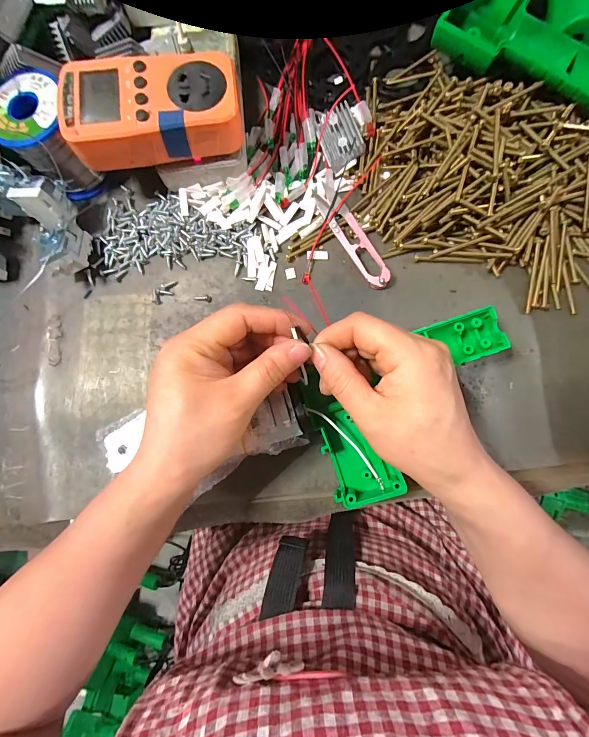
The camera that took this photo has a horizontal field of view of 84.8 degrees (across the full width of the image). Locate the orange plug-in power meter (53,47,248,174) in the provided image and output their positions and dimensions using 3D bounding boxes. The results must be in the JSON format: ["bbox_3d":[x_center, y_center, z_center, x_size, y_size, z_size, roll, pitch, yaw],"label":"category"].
[{"bbox_3d":[-0.103,-0.194,0.243,0.123,0.033,0.062,-6,83,2],"label":"orange plug-in power meter"}]

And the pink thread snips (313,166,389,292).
[{"bbox_3d":[0.046,-0.117,0.273,0.024,0.009,0.115,-25,82,0],"label":"pink thread snips"}]

